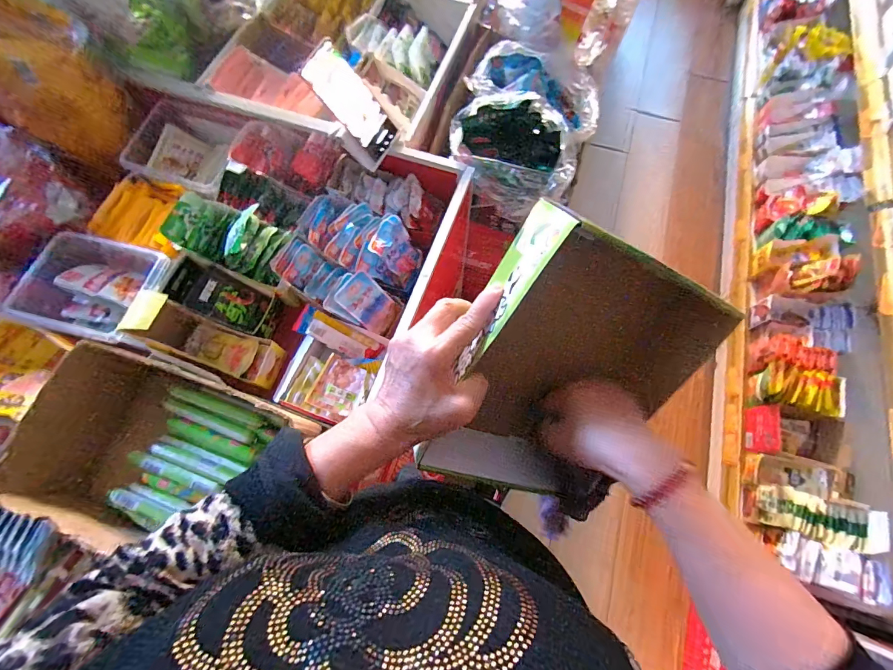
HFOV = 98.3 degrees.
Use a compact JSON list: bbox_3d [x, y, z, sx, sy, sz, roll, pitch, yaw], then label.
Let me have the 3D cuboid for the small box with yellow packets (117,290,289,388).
[{"bbox_3d":[-0.384,0.012,0.629,0.196,0.108,0.070,20,72,6],"label":"small box with yellow packets"}]

